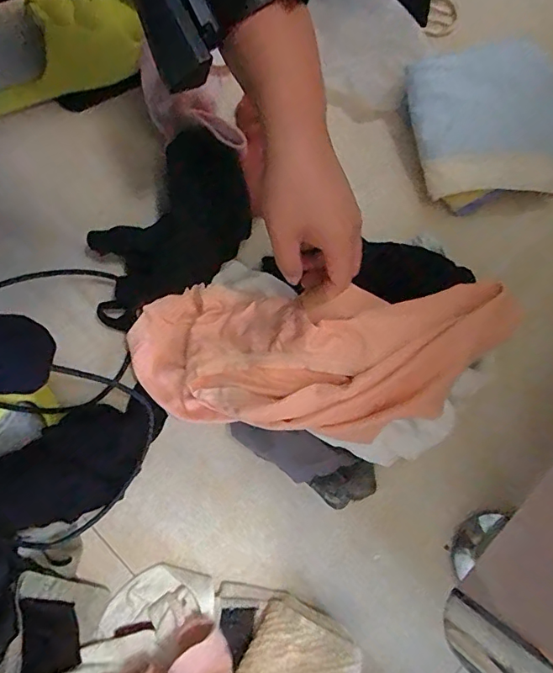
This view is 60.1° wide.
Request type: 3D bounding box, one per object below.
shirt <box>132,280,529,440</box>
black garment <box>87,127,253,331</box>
[{"bbox_3d":[0.028,0.017,0.408,0.321,0.069,0.128,-2,77,14],"label":"shirt"},{"bbox_3d":[-0.107,-0.103,0.477,0.122,0.029,0.206,36,79,6],"label":"black garment"}]

